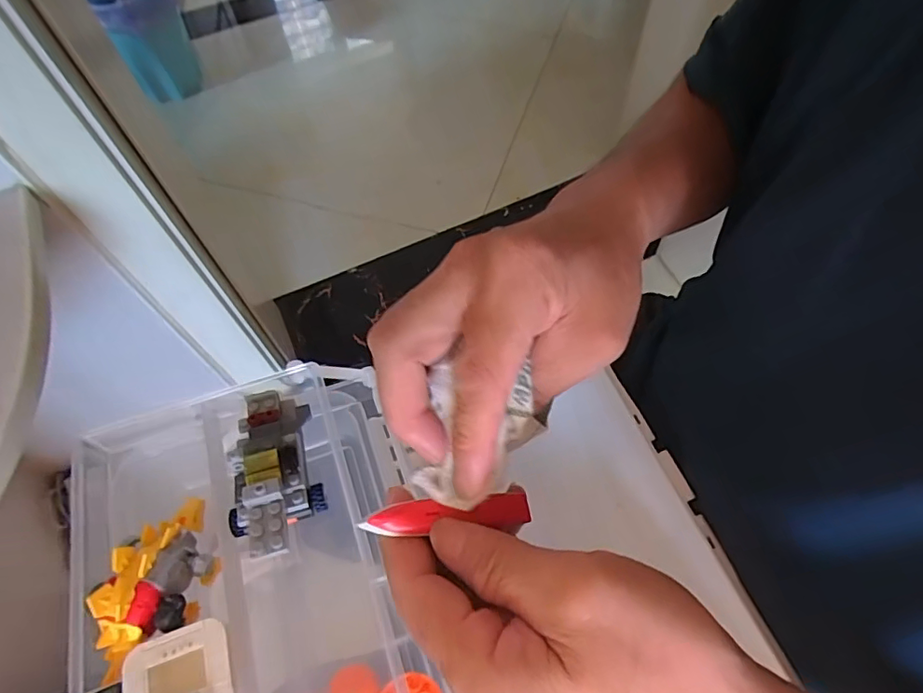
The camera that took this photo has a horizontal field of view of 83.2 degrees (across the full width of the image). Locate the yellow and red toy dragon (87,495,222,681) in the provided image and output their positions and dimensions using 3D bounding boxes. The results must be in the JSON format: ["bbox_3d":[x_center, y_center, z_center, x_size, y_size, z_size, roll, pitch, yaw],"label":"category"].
[{"bbox_3d":[-0.128,0.099,0.222,0.031,0.031,0.071,1,60,4],"label":"yellow and red toy dragon"}]

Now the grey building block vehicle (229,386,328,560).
[{"bbox_3d":[-0.091,0.062,0.254,0.035,0.034,0.088,-14,45,-5],"label":"grey building block vehicle"}]

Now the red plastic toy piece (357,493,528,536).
[{"bbox_3d":[-0.004,0.073,0.227,0.075,0.007,0.014,2,57,-21],"label":"red plastic toy piece"}]

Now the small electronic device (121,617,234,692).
[{"bbox_3d":[-0.110,0.133,0.202,0.039,0.006,0.043,-22,61,-10],"label":"small electronic device"}]

